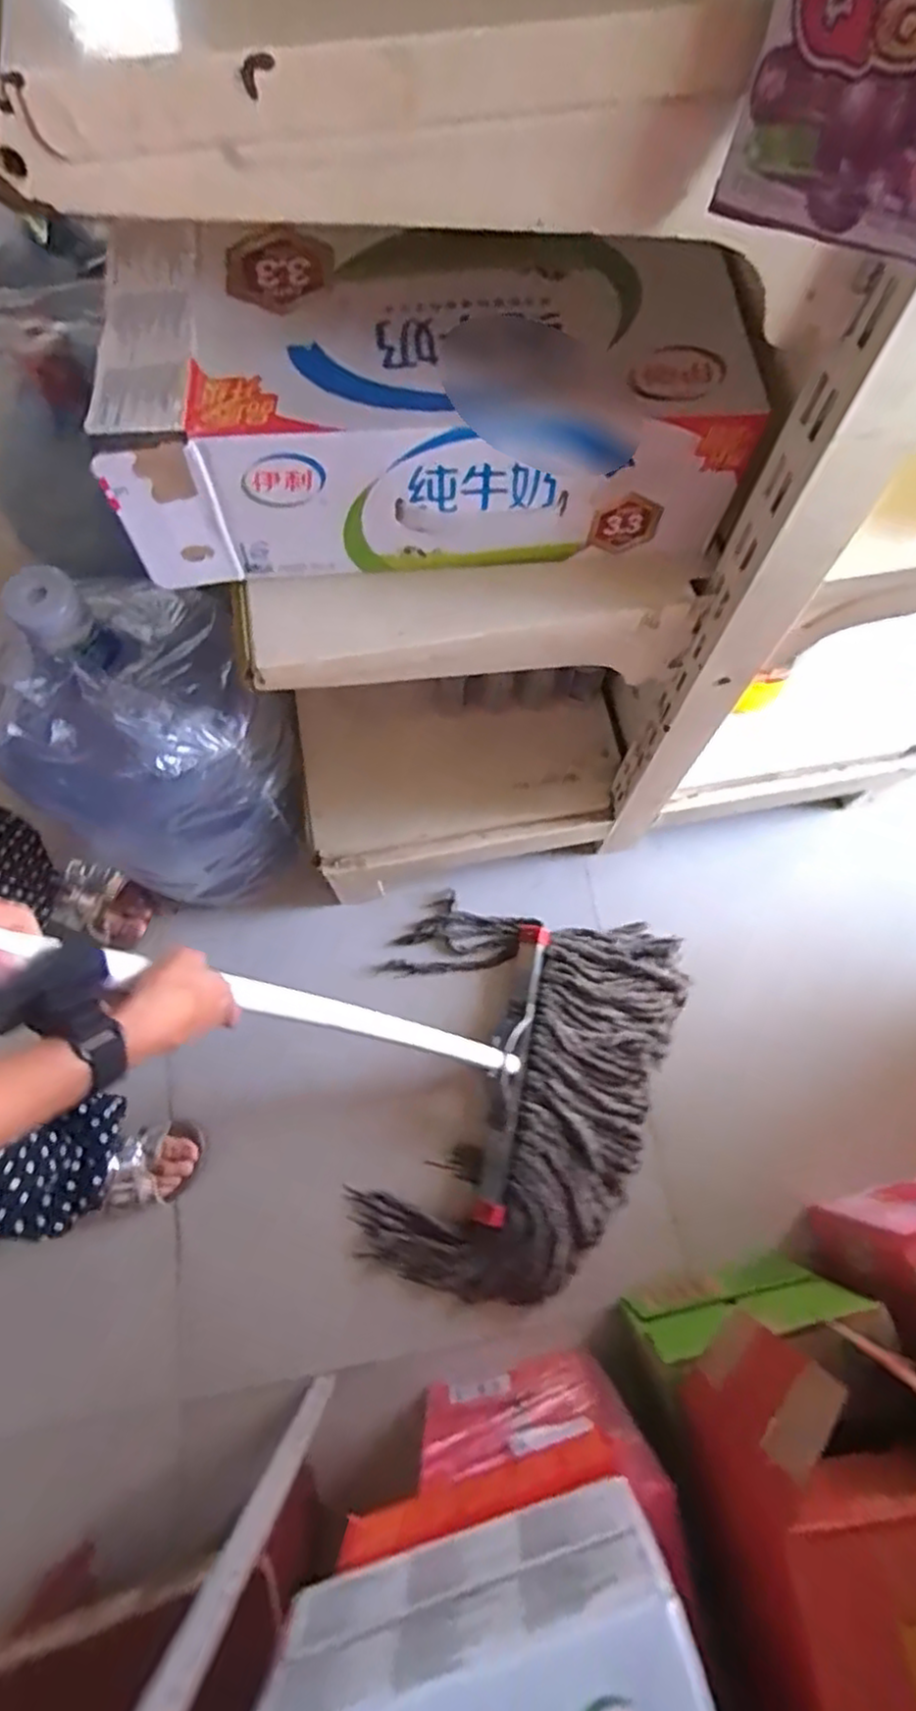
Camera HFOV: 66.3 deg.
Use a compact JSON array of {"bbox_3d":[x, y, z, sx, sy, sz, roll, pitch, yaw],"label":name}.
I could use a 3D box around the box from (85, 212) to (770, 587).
[{"bbox_3d":[-0.023,-0.310,0.483,0.395,0.117,0.190,-5,69,-2],"label":"box"}]

